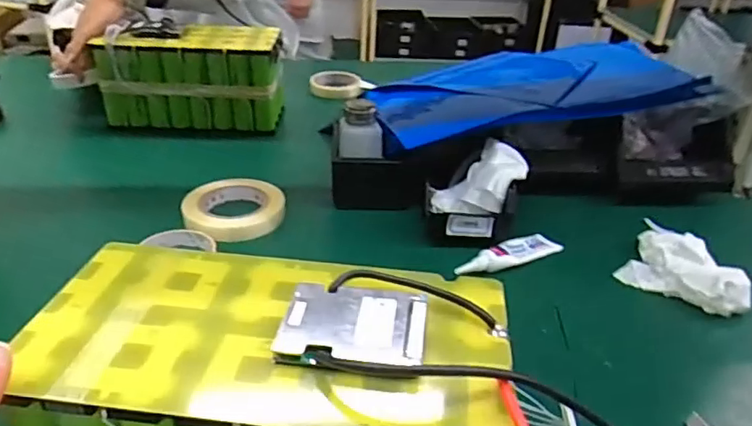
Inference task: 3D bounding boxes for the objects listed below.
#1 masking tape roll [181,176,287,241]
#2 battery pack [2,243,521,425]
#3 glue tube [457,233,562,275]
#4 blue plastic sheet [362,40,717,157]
[{"bbox_3d":[-0.183,-0.009,0.727,0.118,0.034,0.118,3,31,-2],"label":"masking tape roll"},{"bbox_3d":[-0.062,0.115,0.359,0.264,0.136,0.133,6,31,4],"label":"battery pack"},{"bbox_3d":[0.150,0.045,0.647,0.140,0.015,0.041,-16,36,-29],"label":"glue tube"},{"bbox_3d":[0.211,-0.171,0.798,0.419,0.086,0.269,1,31,-4],"label":"blue plastic sheet"}]

